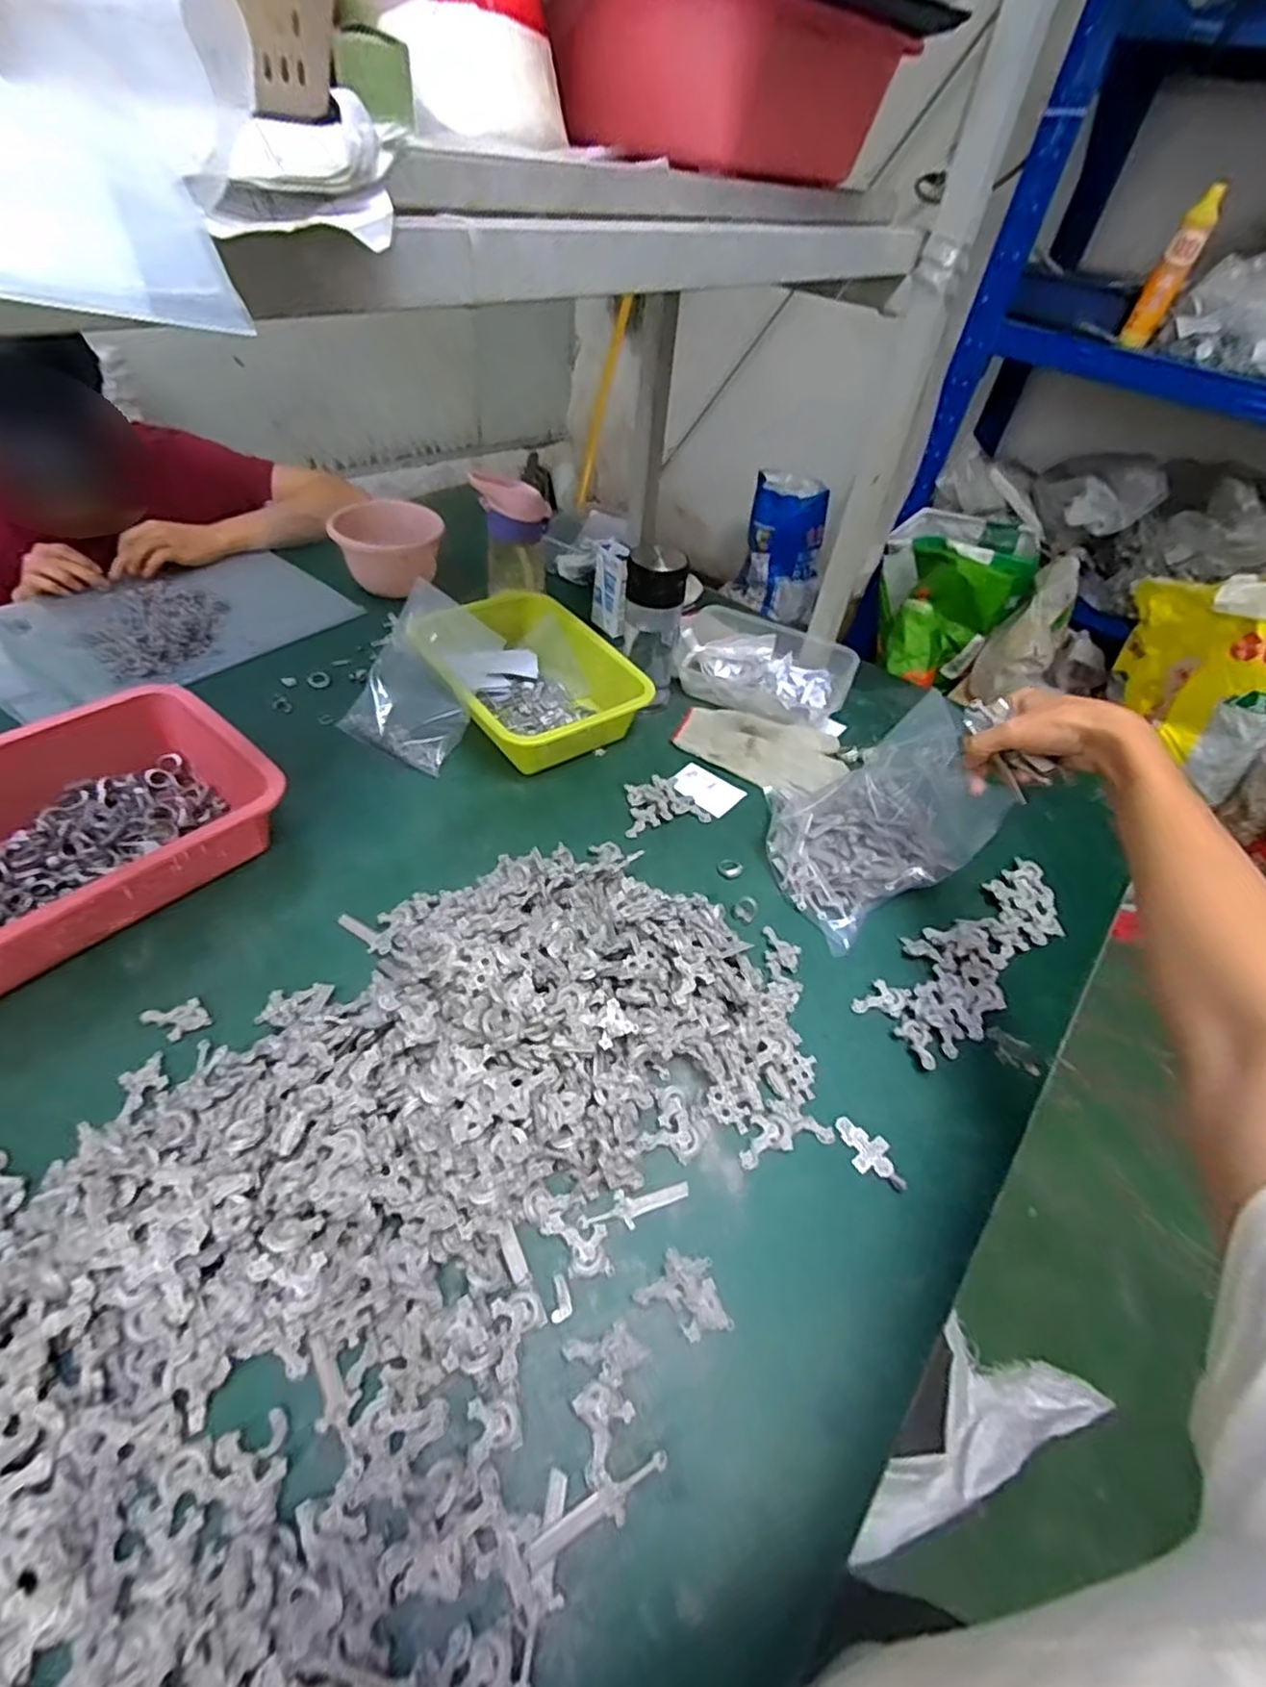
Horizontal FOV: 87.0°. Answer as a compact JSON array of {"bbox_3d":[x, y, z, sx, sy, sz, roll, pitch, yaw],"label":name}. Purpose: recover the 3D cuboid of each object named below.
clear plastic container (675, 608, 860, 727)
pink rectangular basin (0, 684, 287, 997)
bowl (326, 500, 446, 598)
[{"bbox_3d":[0.169,-0.240,0.882,0.235,0.059,0.179,19,47,9],"label":"clear plastic container"},{"bbox_3d":[-0.481,-0.009,0.563,0.218,0.088,0.303,33,52,21],"label":"pink rectangular basin"},{"bbox_3d":[-0.330,-0.397,0.926,0.134,0.096,0.119,-3,48,-11],"label":"bowl"}]

